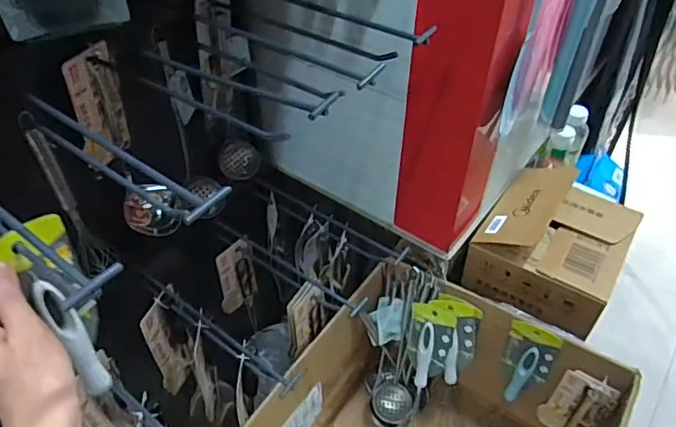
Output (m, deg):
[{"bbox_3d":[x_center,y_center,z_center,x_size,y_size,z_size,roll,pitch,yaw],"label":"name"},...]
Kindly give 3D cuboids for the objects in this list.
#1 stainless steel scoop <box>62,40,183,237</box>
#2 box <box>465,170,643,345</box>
[{"bbox_3d":[-0.256,-0.073,0.646,0.054,0.261,0.068,17,48,16],"label":"stainless steel scoop"},{"bbox_3d":[0.359,0.047,0.882,0.206,0.111,0.238,27,51,24],"label":"box"}]

